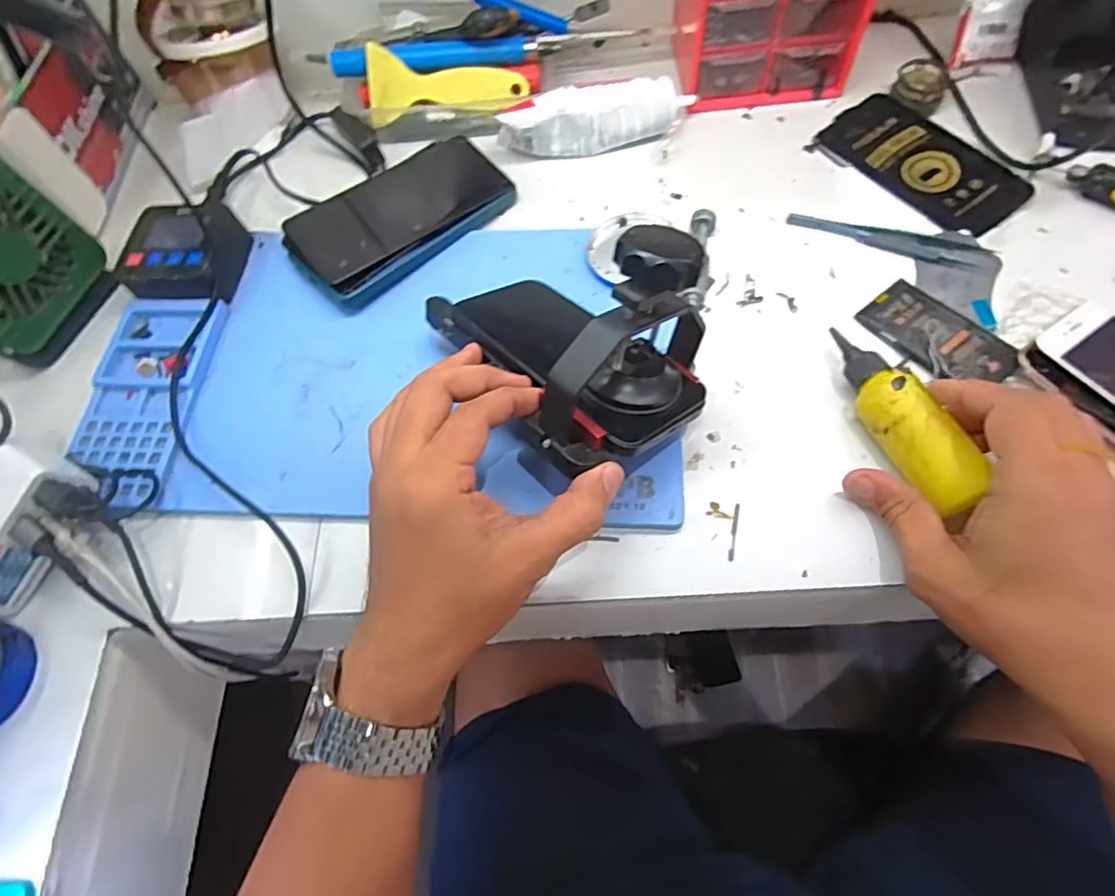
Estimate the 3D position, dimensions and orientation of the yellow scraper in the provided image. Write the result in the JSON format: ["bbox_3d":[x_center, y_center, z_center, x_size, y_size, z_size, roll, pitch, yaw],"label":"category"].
[{"bbox_3d":[-0.088,-0.280,0.471,0.124,0.051,0.009,5,34,-5],"label":"yellow scraper"}]

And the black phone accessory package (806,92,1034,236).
[{"bbox_3d":[0.264,-0.209,0.431,0.076,0.008,0.140,-34,66,-11],"label":"black phone accessory package"}]

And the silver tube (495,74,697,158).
[{"bbox_3d":[0.030,-0.253,0.454,0.147,0.044,0.036,-7,64,2],"label":"silver tube"}]

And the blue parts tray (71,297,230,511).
[{"bbox_3d":[-0.268,-0.036,0.382,0.076,0.015,0.156,-1,64,5],"label":"blue parts tray"}]

